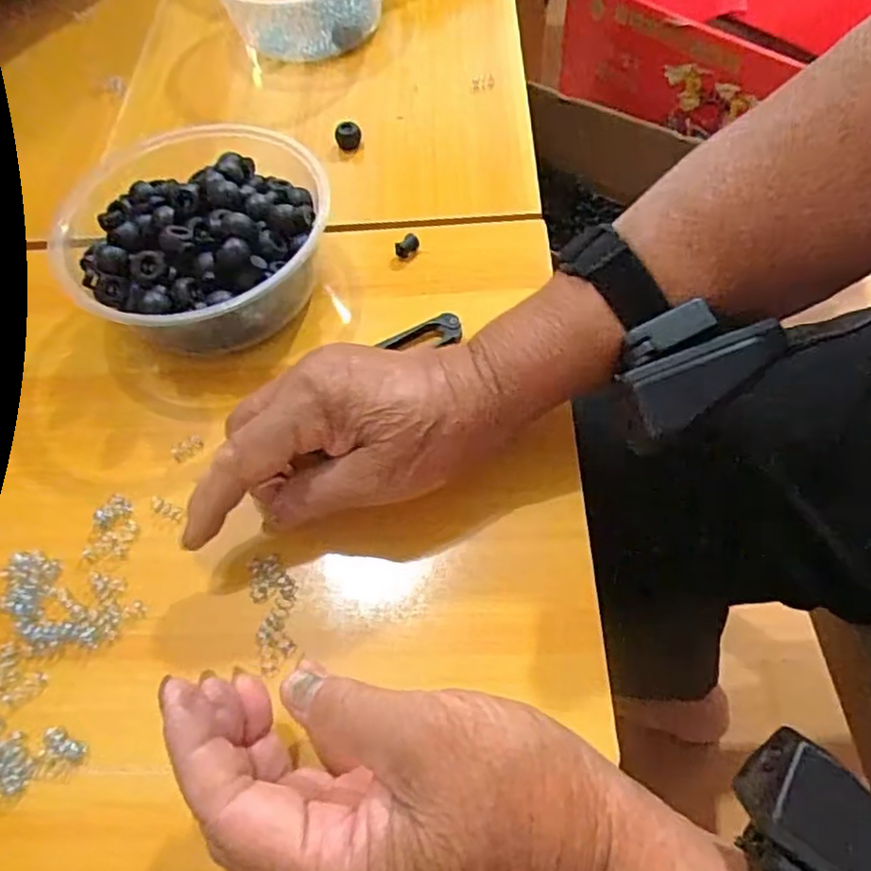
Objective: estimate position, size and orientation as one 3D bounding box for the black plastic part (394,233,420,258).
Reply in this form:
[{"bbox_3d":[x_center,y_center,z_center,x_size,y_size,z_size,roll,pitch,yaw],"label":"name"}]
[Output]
[{"bbox_3d":[-0.017,-0.112,0.394,0.016,0.008,0.008,-42,66,-19],"label":"black plastic part"}]

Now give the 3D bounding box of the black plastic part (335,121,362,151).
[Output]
[{"bbox_3d":[-0.059,-0.202,0.446,0.014,0.011,0.015,38,69,22],"label":"black plastic part"}]

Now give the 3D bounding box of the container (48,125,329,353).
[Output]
[{"bbox_3d":[-0.136,-0.107,0.370,0.130,0.057,0.136,-2,60,3],"label":"container"}]

